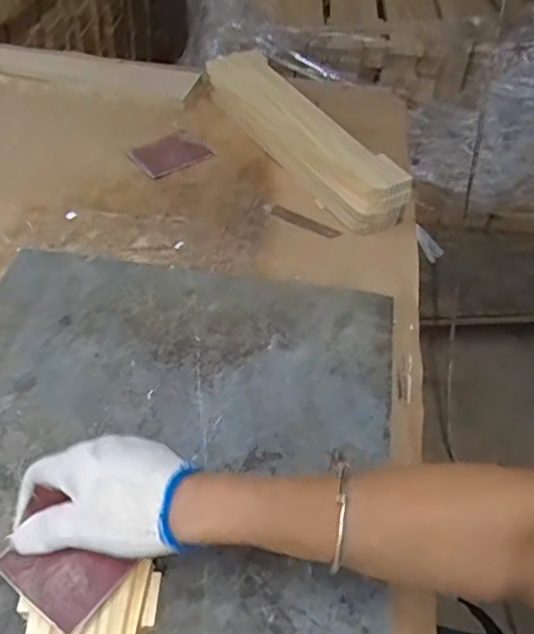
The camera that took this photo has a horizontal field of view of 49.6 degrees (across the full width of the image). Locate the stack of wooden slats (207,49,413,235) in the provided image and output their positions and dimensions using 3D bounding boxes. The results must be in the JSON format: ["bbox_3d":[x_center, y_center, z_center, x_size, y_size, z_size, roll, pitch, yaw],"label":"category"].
[{"bbox_3d":[0.038,-0.230,0.729,0.061,0.080,0.346,-27,56,-23],"label":"stack of wooden slats"}]

